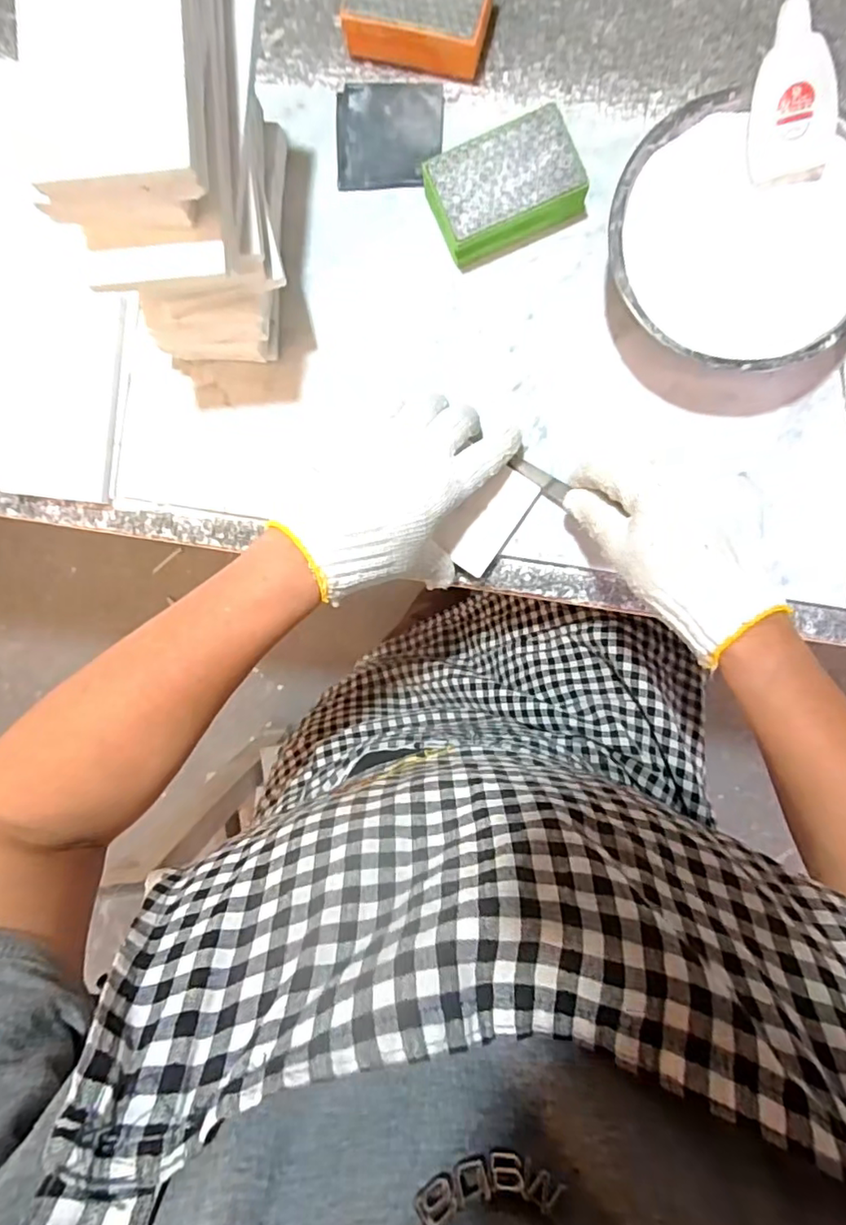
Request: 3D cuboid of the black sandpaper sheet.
[{"bbox_3d":[-0.023,-0.333,0.406,0.072,0.009,0.070,1,90,4],"label":"black sandpaper sheet"}]

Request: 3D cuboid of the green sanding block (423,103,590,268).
[{"bbox_3d":[0.055,-0.282,0.390,0.094,0.033,0.062,-21,88,3],"label":"green sanding block"}]

